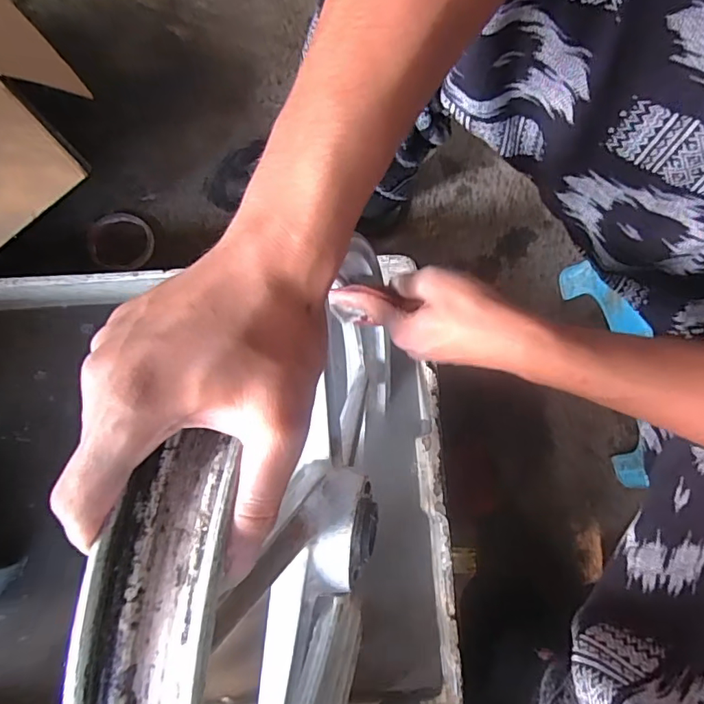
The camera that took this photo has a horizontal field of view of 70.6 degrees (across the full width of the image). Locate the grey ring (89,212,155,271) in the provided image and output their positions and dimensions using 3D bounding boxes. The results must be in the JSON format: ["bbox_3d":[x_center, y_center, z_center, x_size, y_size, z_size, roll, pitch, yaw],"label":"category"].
[{"bbox_3d":[-0.318,-0.152,0.687,0.092,0.014,0.079,1,77,0],"label":"grey ring"}]

